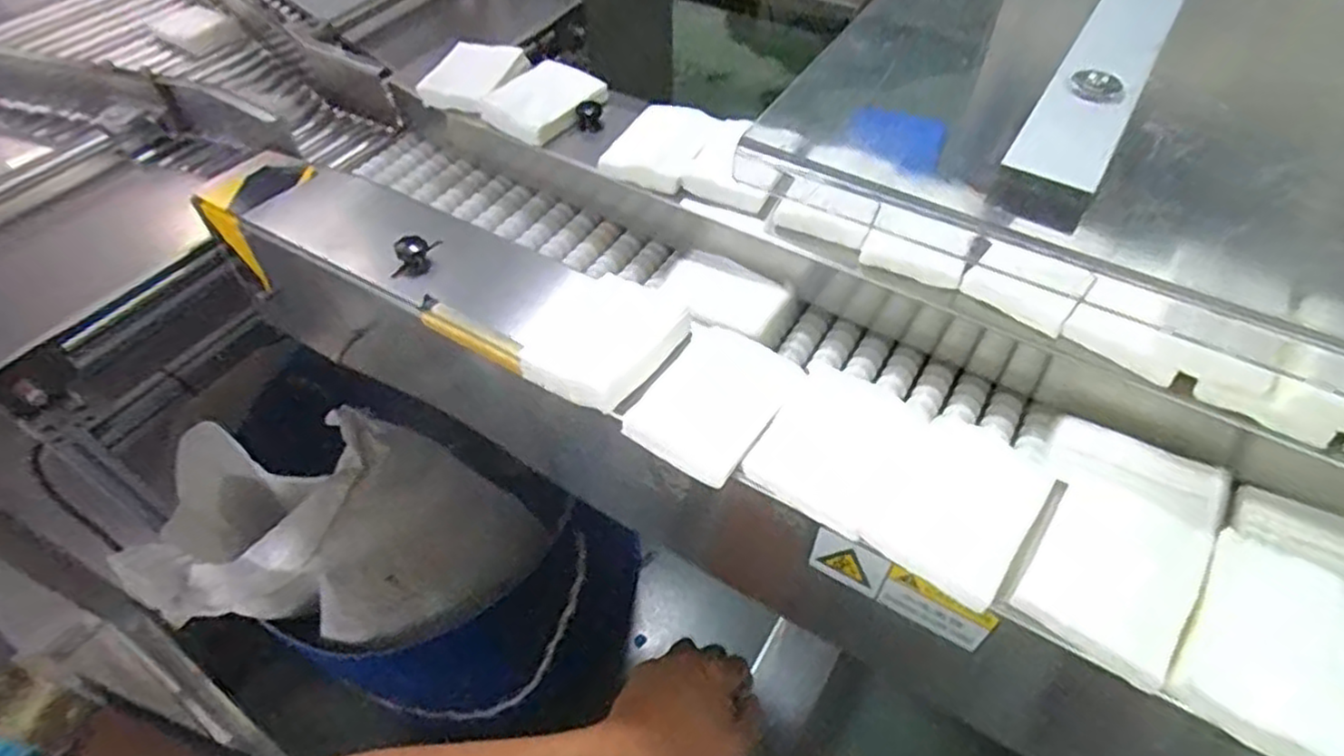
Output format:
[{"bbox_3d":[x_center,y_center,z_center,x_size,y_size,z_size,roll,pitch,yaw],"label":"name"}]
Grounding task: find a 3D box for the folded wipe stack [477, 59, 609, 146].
[{"bbox_3d":[-0.121,-0.264,0.681,0.076,0.025,0.099,32,59,24],"label":"folded wipe stack"}]

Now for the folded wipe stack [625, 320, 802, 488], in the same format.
[{"bbox_3d":[0.026,0.013,0.446,0.077,0.016,0.099,27,57,21],"label":"folded wipe stack"}]

